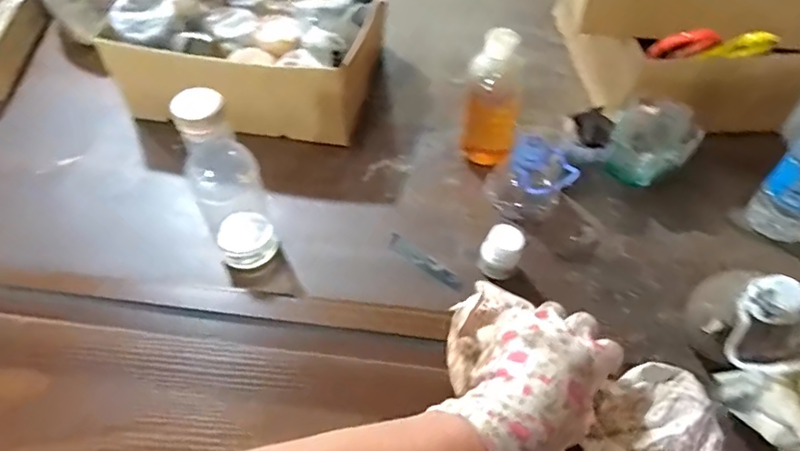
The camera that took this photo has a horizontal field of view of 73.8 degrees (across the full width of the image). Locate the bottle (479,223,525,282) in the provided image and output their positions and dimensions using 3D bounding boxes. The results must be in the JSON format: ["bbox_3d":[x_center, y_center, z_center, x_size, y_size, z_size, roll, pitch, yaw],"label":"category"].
[{"bbox_3d":[0.108,0.031,0.576,0.041,0.055,0.040,0,55,0],"label":"bottle"}]

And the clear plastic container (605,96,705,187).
[{"bbox_3d":[0.303,-0.093,0.651,0.093,0.091,0.095,30,60,19],"label":"clear plastic container"}]

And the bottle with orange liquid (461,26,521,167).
[{"bbox_3d":[0.109,-0.135,0.622,0.062,0.180,0.051,4,55,3],"label":"bottle with orange liquid"}]

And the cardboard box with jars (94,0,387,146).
[{"bbox_3d":[-0.187,-0.251,0.722,0.319,0.151,0.241,11,56,8],"label":"cardboard box with jars"}]

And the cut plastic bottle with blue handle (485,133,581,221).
[{"bbox_3d":[0.157,-0.061,0.629,0.091,0.086,0.081,-13,56,-9],"label":"cut plastic bottle with blue handle"}]

